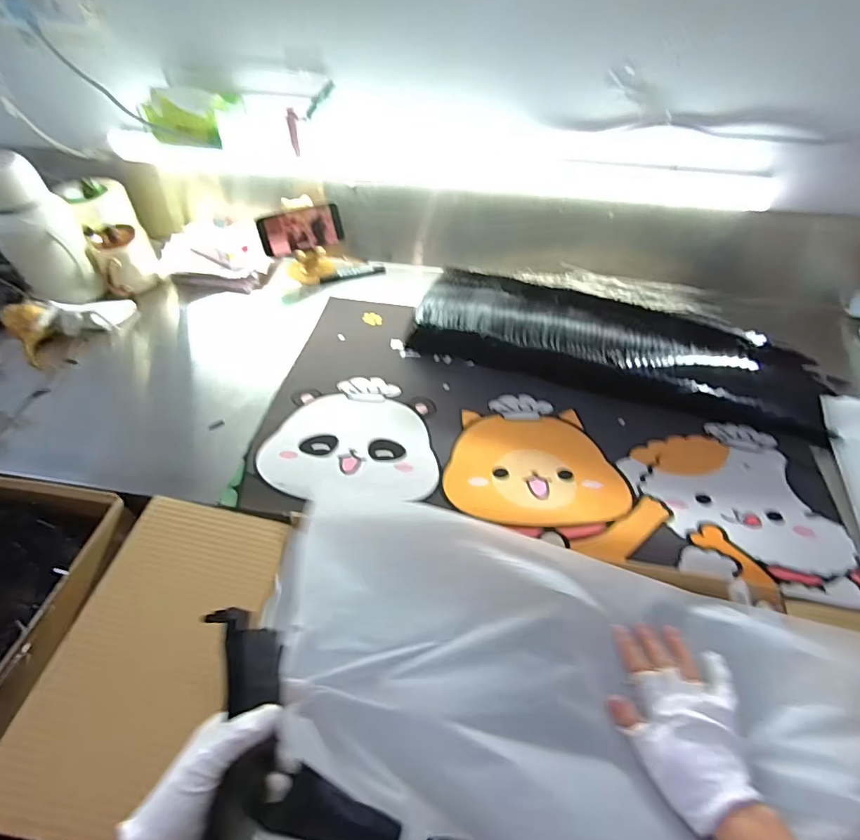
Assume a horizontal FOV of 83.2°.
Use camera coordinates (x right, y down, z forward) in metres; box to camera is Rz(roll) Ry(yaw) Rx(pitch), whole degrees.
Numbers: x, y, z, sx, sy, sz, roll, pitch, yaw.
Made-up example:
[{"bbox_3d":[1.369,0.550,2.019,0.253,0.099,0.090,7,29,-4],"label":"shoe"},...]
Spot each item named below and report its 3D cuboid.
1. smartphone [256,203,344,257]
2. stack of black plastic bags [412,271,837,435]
[{"bbox_3d":[-0.245,-0.362,0.926,0.152,0.073,0.012,-15,30,-8],"label":"smartphone"},{"bbox_3d":[0.314,-0.141,0.815,0.632,0.060,0.242,15,50,12],"label":"stack of black plastic bags"}]

